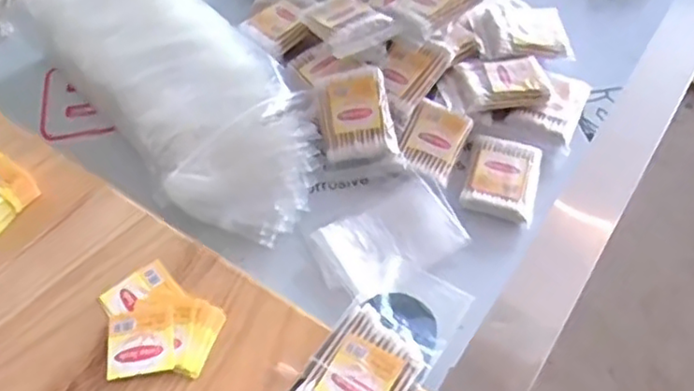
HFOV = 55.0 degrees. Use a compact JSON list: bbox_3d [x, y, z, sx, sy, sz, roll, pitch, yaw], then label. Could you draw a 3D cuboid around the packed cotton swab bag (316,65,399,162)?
[{"bbox_3d":[0.007,-0.068,0.565,0.059,0.019,0.073,-10,85,-2],"label":"packed cotton swab bag"}]

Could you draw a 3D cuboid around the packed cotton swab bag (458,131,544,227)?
[{"bbox_3d":[0.131,-0.017,0.562,0.059,0.016,0.079,15,56,9],"label":"packed cotton swab bag"}]

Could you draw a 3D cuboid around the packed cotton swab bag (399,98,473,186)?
[{"bbox_3d":[0.074,-0.046,0.574,0.050,0.018,0.068,24,69,7],"label":"packed cotton swab bag"}]

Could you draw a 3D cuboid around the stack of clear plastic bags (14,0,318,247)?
[{"bbox_3d":[-0.144,-0.095,0.562,0.302,0.072,0.135,39,63,23],"label":"stack of clear plastic bags"}]

